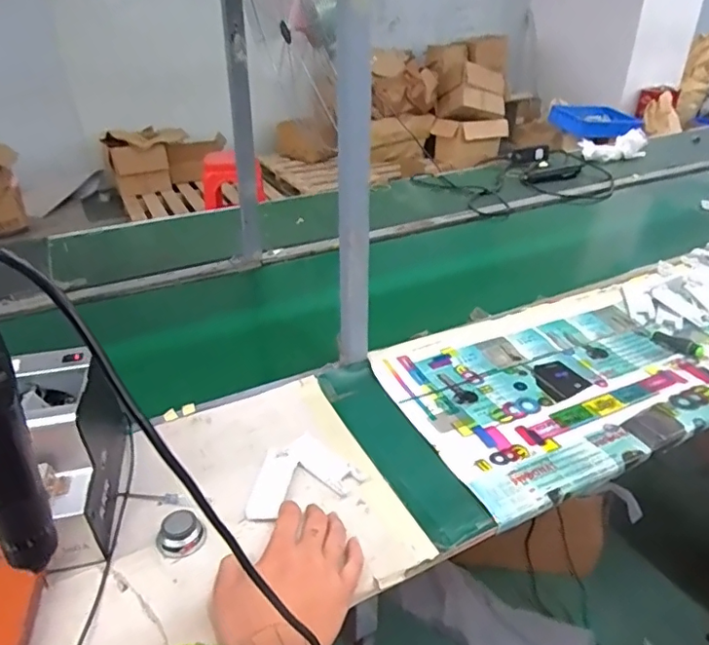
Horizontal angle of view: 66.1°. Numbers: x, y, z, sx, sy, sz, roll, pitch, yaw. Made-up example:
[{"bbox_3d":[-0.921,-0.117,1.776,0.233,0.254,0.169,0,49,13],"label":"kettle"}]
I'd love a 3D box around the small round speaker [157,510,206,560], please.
[{"bbox_3d":[-0.180,0.221,0.565,0.046,0.022,0.043,21,36,33],"label":"small round speaker"}]

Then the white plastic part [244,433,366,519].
[{"bbox_3d":[-0.071,0.183,0.628,0.126,0.011,0.105,-26,42,-35],"label":"white plastic part"}]

